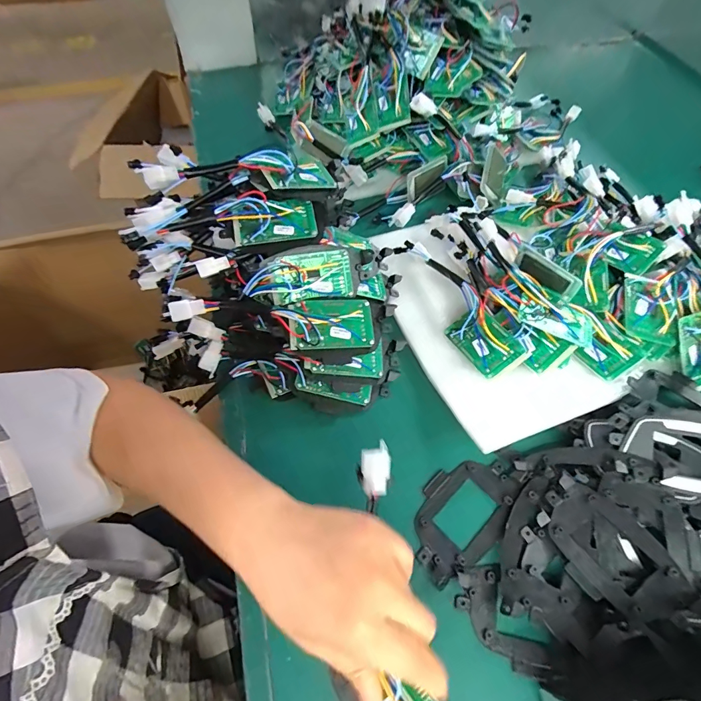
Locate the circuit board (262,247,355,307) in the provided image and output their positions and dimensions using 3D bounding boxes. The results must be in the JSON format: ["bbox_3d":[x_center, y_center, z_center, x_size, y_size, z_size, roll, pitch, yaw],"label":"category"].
[{"bbox_3d":[-0.041,-0.073,0.389,0.086,0.007,0.047,-10,96,-15],"label":"circuit board"}]

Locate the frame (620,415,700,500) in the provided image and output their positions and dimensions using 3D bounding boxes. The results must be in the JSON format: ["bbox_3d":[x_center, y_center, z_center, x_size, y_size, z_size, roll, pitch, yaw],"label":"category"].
[{"bbox_3d":[0.290,0.091,0.331,0.097,0.013,0.065,9,82,19],"label":"frame"}]

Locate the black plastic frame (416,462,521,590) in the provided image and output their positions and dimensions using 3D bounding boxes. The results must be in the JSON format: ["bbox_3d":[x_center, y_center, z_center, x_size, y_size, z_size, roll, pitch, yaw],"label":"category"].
[{"bbox_3d":[0.100,0.143,0.346,0.113,0.006,0.070,-32,66,-19],"label":"black plastic frame"}]

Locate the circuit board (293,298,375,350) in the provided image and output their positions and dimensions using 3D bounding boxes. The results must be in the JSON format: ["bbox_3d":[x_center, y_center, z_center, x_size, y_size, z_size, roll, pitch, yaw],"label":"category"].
[{"bbox_3d":[-0.016,-0.026,0.379,0.076,0.011,0.050,-4,76,-15],"label":"circuit board"}]

